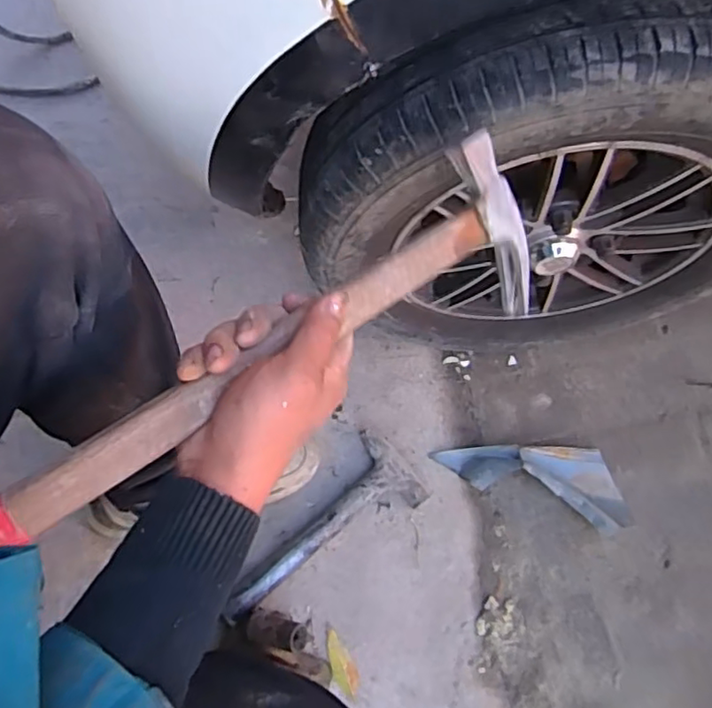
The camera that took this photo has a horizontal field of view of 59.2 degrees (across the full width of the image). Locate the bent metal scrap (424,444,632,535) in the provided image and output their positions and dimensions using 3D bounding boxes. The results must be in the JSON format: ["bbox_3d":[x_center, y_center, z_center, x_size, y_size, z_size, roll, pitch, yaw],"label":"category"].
[{"bbox_3d":[0.248,0.159,0.858,0.263,0.032,0.098,18,74,7],"label":"bent metal scrap"}]

